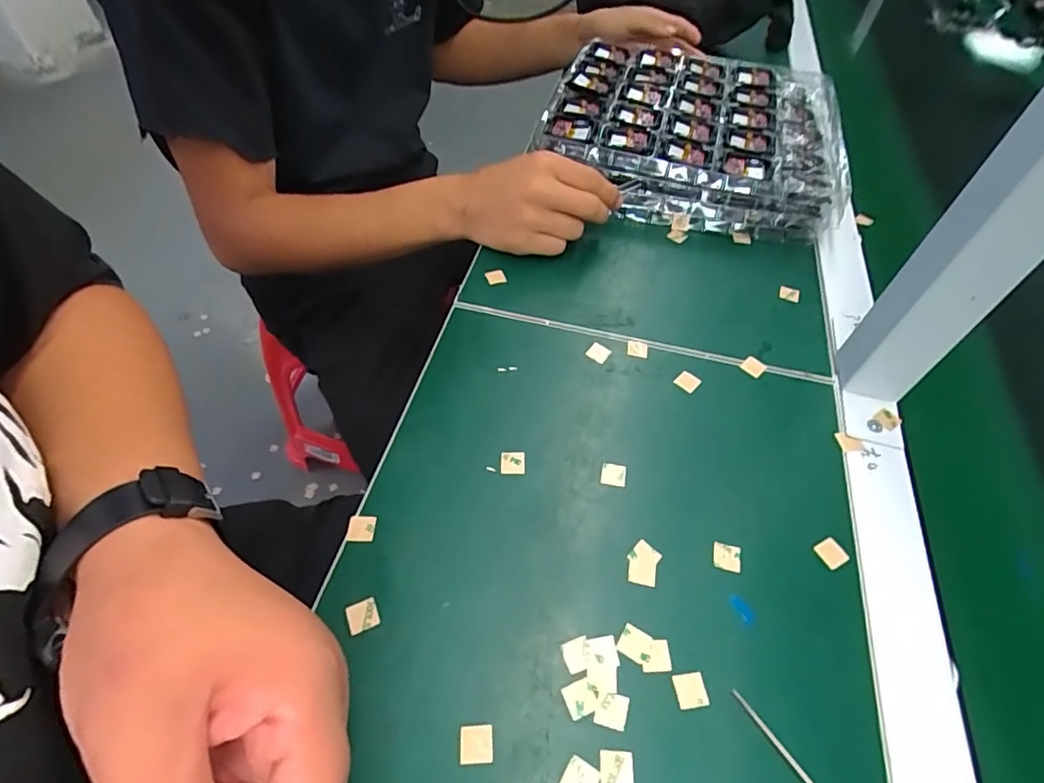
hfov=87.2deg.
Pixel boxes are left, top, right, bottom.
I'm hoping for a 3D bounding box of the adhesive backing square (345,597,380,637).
[{"bbox_3d":[-0.086,0.121,0.296,0.016,0.004,0.016,-23,56,-18],"label":"adhesive backing square"}]

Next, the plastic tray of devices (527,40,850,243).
[{"bbox_3d":[0.175,-0.270,0.572,0.289,0.061,0.271,17,54,12],"label":"plastic tray of devices"}]

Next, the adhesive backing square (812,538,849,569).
[{"bbox_3d":[0.186,0.098,0.329,0.016,0.004,0.016,-29,67,-20],"label":"adhesive backing square"}]

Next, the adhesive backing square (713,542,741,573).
[{"bbox_3d":[0.122,0.098,0.326,0.016,0.004,0.015,13,62,4],"label":"adhesive backing square"}]

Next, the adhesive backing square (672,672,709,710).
[{"bbox_3d":[0.087,0.154,0.281,0.016,0.004,0.016,-9,60,-3],"label":"adhesive backing square"}]

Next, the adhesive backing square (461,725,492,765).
[{"bbox_3d":[-0.022,0.169,0.262,0.015,0.004,0.015,-1,52,-3],"label":"adhesive backing square"}]

